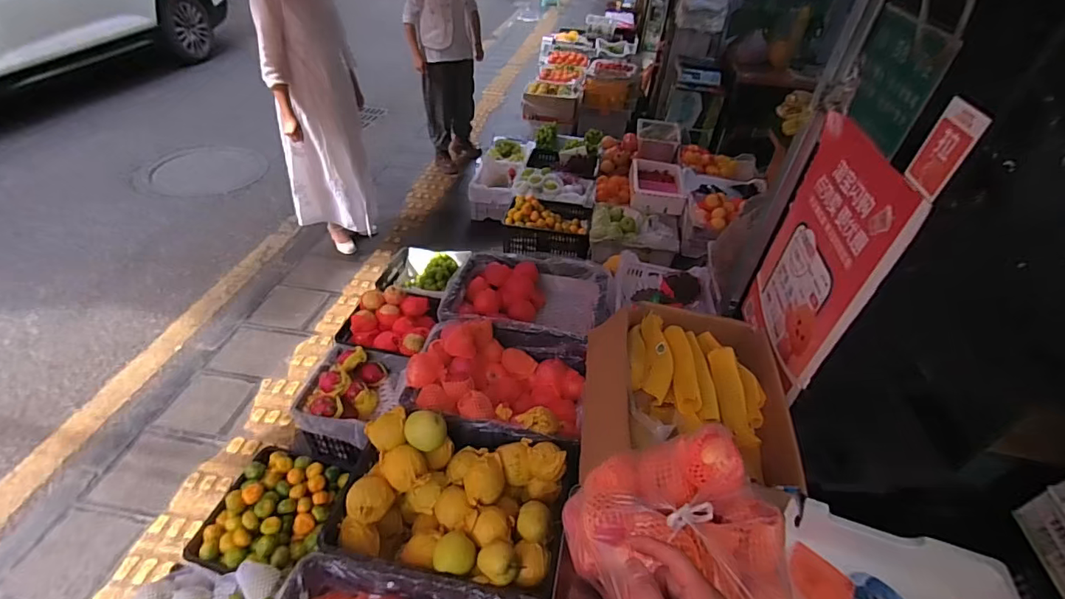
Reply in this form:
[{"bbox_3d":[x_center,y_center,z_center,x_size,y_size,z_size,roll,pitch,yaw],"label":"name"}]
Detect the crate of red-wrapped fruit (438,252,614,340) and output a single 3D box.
[{"bbox_3d":[-0.015,0.004,1.518,0.498,0.134,0.315,11,41,5],"label":"crate of red-wrapped fruit"}]

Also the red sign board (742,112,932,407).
[{"bbox_3d":[0.638,-0.091,1.085,0.018,0.526,0.413,10,35,1],"label":"red sign board"}]

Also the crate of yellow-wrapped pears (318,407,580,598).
[{"bbox_3d":[-0.163,0.437,1.039,0.475,0.201,0.359,12,41,7],"label":"crate of yellow-wrapped pears"}]

